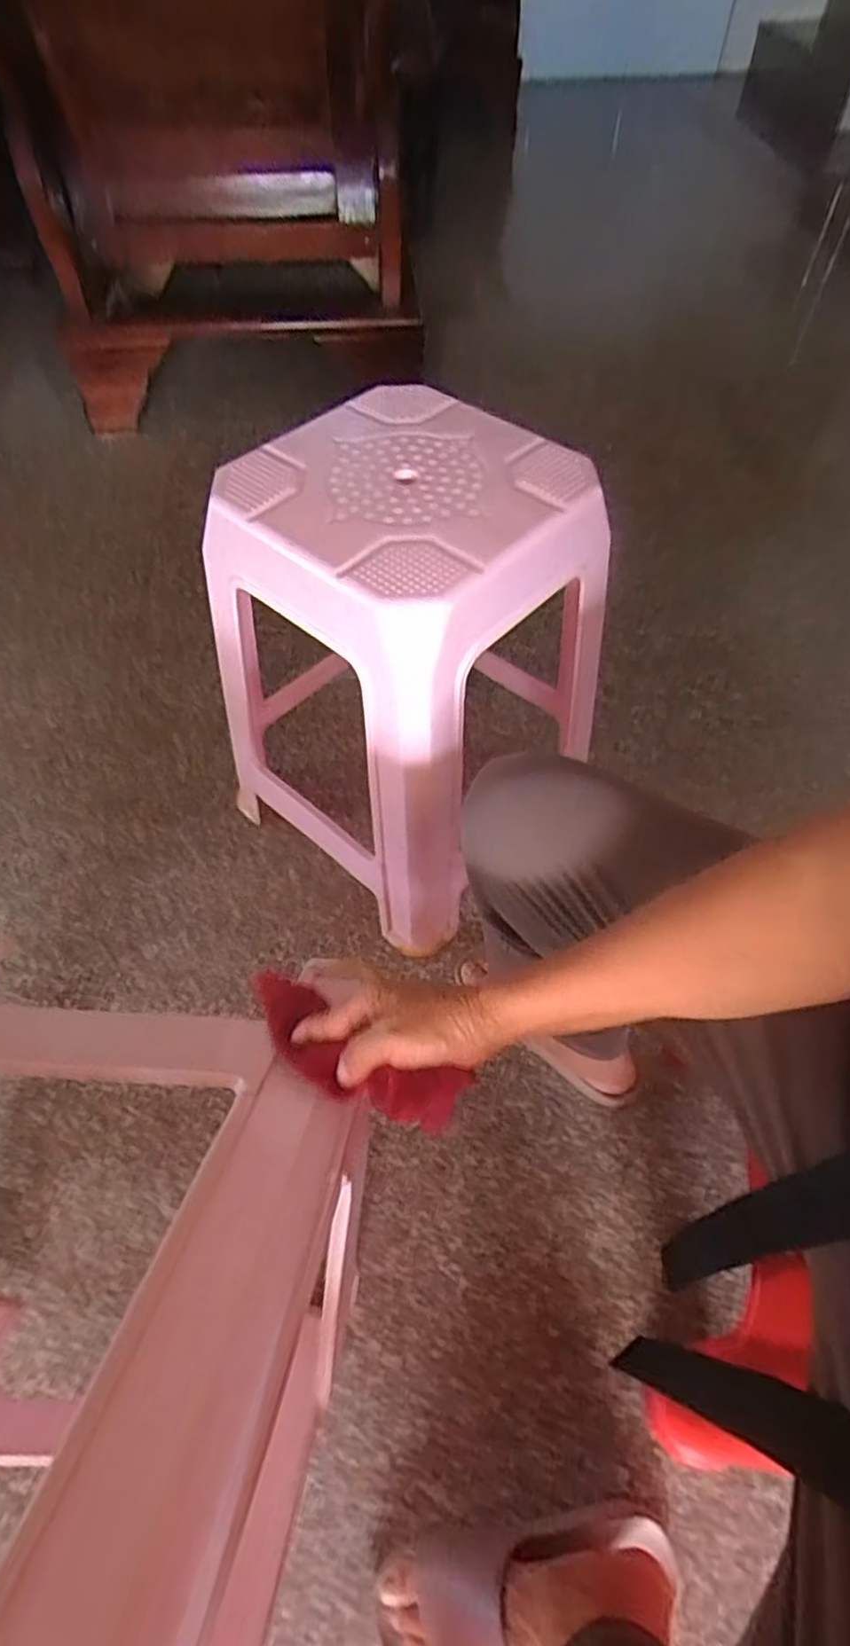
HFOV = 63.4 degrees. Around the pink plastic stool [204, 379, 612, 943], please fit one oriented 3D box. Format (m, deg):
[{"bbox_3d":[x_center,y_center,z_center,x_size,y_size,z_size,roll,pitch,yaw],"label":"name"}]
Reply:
[{"bbox_3d":[-0.012,-0.154,0.773,0.322,0.446,0.320,39,64,21],"label":"pink plastic stool"}]

